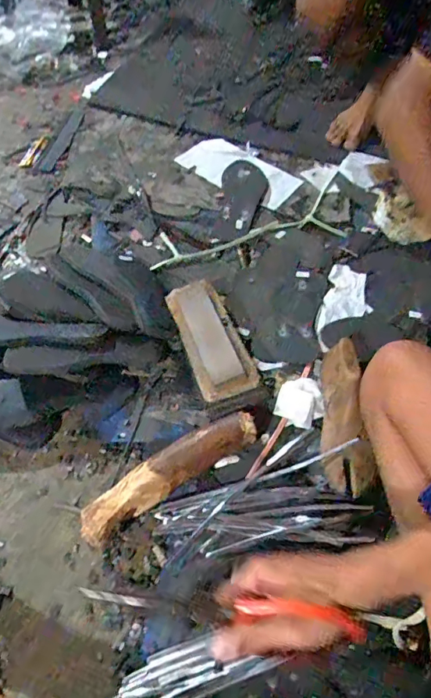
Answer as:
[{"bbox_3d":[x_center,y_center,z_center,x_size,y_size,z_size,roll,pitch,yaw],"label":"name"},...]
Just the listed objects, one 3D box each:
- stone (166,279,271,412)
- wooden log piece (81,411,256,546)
[{"bbox_3d":[-0.004,-0.021,0.765,0.095,0.043,0.252,-18,57,-10],"label":"stone"},{"bbox_3d":[-0.062,0.171,0.664,0.264,0.064,0.062,-32,61,-18],"label":"wooden log piece"}]

